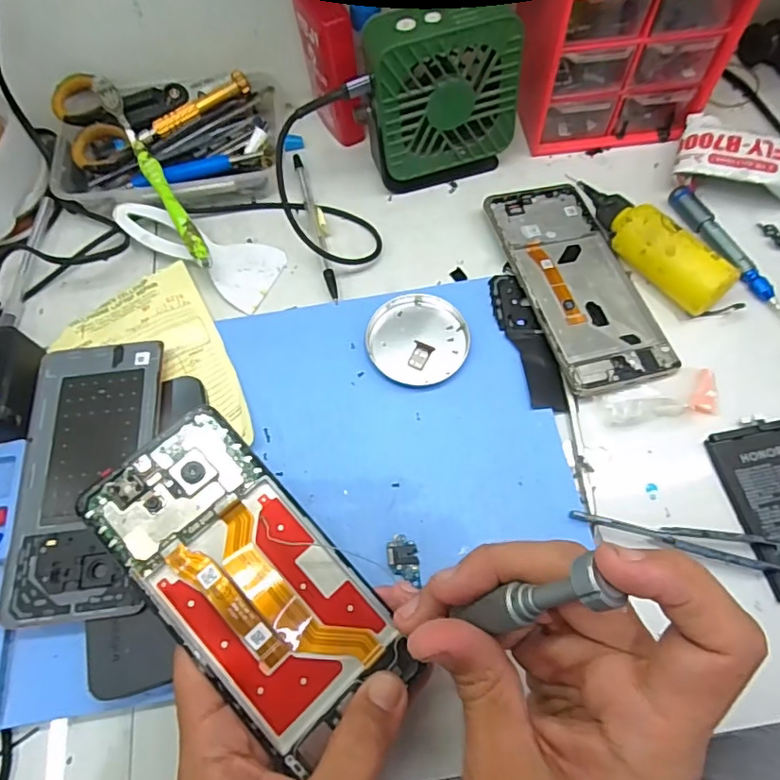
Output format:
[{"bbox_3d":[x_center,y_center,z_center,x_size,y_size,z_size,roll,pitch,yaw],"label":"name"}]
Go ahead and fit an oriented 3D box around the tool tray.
[{"bbox_3d":[-0.167,-0.187,0.415,0.165,0.046,0.108,-1,65,2],"label":"tool tray"}]

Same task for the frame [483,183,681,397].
[{"bbox_3d":[0.126,-0.076,0.371,0.077,0.014,0.164,-15,65,-5],"label":"frame"}]

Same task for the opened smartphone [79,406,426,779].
[{"bbox_3d":[-0.066,0.084,0.249,0.071,0.012,0.150,-40,83,-15],"label":"opened smartphone"}]

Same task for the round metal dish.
[{"bbox_3d":[0.019,-0.032,0.355,0.063,0.012,0.064,-1,65,2],"label":"round metal dish"}]

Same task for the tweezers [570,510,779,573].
[{"bbox_3d":[0.164,0.082,0.292,0.131,0.016,0.016,8,66,6],"label":"tweezers"}]

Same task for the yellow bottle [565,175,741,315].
[{"bbox_3d":[0.168,-0.099,0.365,0.030,0.035,0.123,-33,68,-12],"label":"yellow bottle"}]

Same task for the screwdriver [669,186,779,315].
[{"bbox_3d":[0.233,-0.091,0.372,0.014,0.012,0.126,-23,66,-8],"label":"screwdriver"}]

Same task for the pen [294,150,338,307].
[{"bbox_3d":[-0.056,-0.121,0.401,0.009,0.007,0.141,-14,65,-4],"label":"pen"}]

